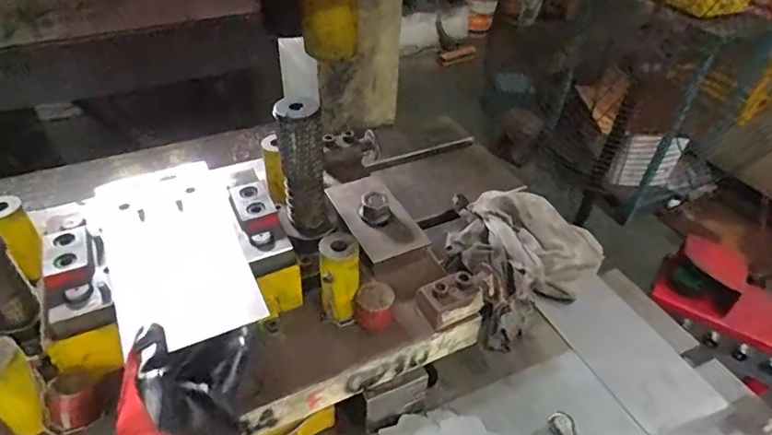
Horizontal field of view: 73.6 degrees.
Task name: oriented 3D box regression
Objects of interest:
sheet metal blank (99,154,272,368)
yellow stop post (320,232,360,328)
[{"bbox_3d":[-0.219,0.024,0.528,0.123,0.011,0.268,-19,46,-21],"label":"sheet metal blank"},{"bbox_3d":[-0.047,0.065,0.540,0.041,0.096,0.042,1,41,-1],"label":"yellow stop post"}]

